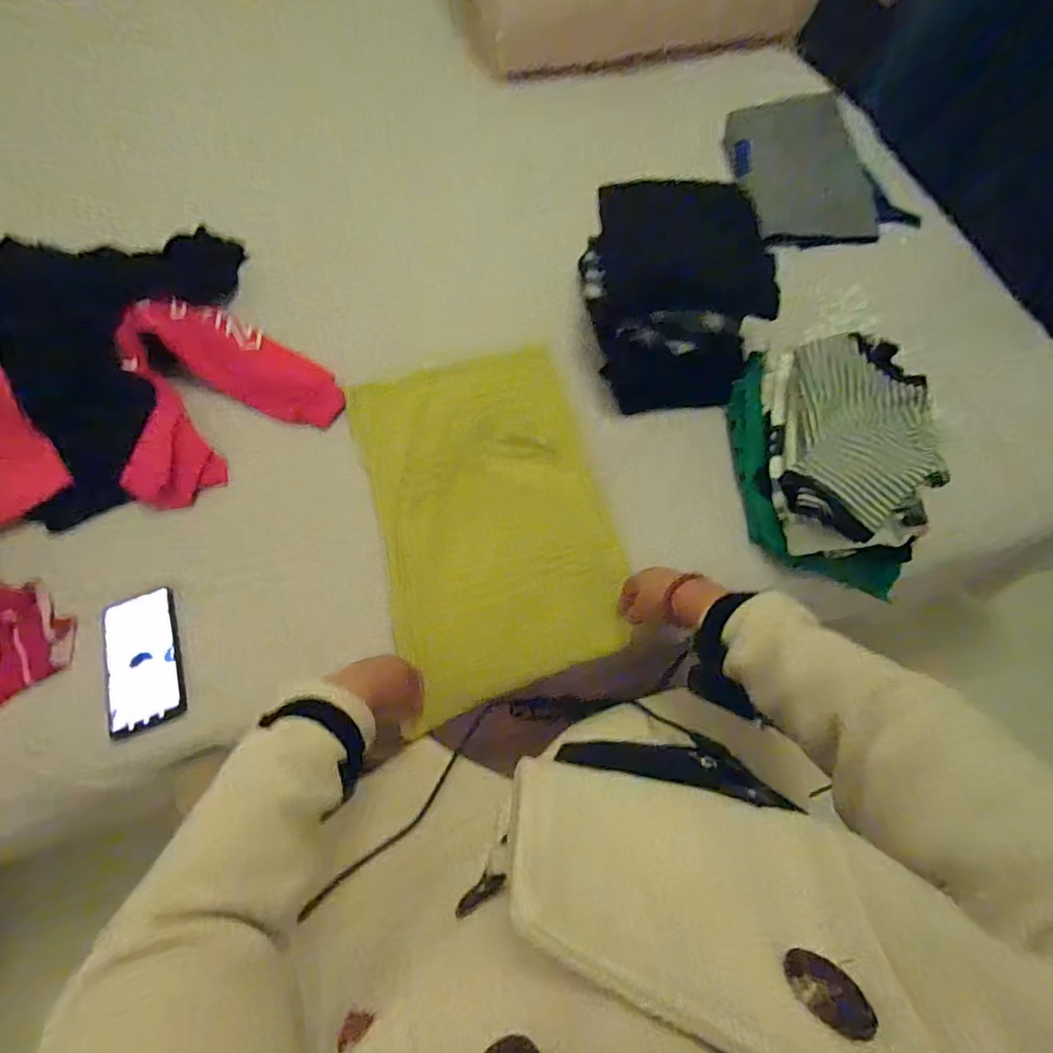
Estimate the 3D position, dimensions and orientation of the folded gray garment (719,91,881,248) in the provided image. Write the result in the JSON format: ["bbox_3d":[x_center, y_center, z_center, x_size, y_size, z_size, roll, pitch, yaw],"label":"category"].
[{"bbox_3d":[0.514,-0.664,1.055,0.199,0.042,0.320,-19,100,25],"label":"folded gray garment"}]

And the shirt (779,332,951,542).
[{"bbox_3d":[0.394,-0.109,0.654,0.158,0.062,0.236,13,64,4],"label":"shirt"}]

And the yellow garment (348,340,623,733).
[{"bbox_3d":[-0.050,-0.041,0.733,0.296,0.058,0.483,-14,65,-9],"label":"yellow garment"}]

